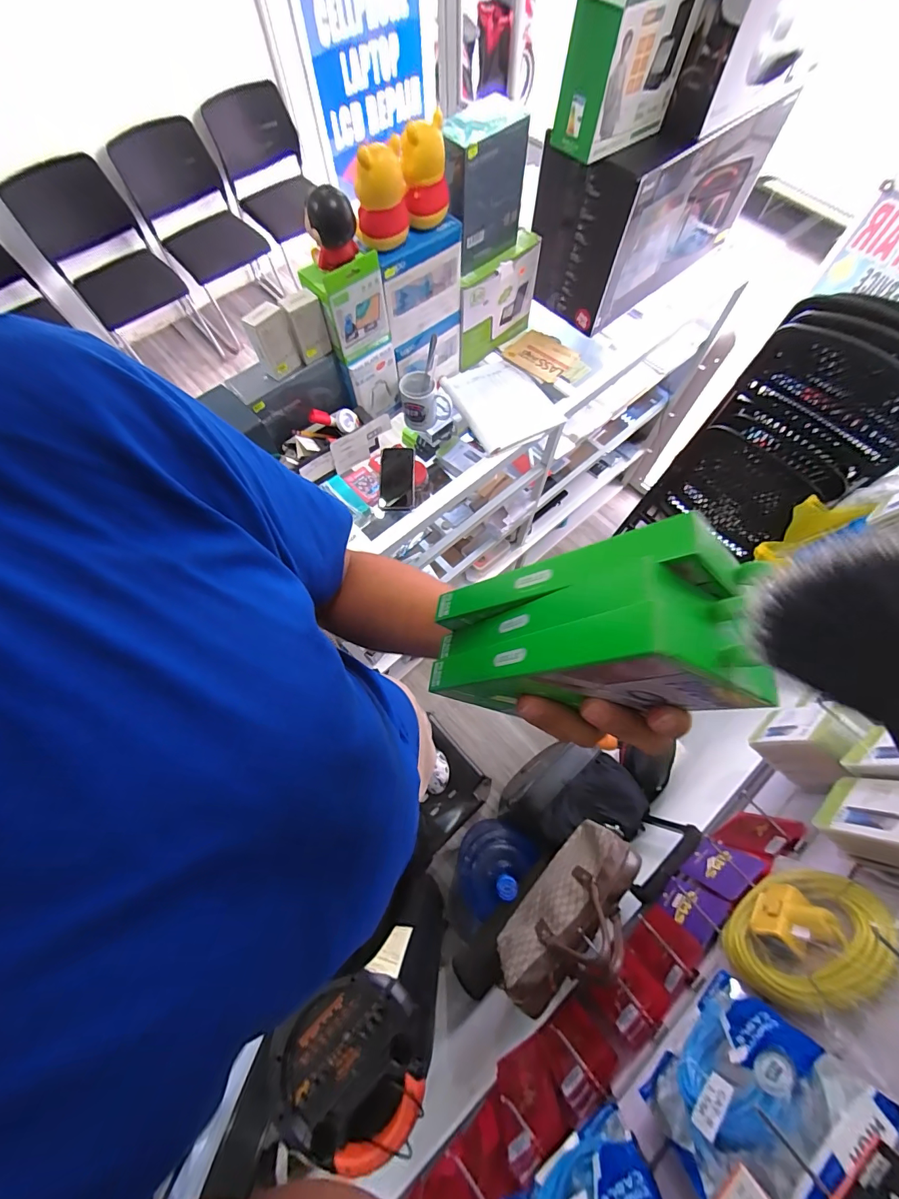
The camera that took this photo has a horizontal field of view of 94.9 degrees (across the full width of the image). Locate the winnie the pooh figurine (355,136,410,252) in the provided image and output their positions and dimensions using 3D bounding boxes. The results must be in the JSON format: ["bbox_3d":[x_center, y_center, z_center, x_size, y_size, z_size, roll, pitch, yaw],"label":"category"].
[{"bbox_3d":[-0.110,-0.630,0.653,0.084,0.125,0.065,-5,68,-1],"label":"winnie the pooh figurine"}]

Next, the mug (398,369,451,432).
[{"bbox_3d":[-0.057,-0.454,0.949,0.104,0.092,0.087,-10,68,-3],"label":"mug"}]

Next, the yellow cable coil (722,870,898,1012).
[{"bbox_3d":[0.433,0.410,0.512,0.170,0.201,0.034,-39,72,-13],"label":"yellow cable coil"}]

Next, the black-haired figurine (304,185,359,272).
[{"bbox_3d":[-0.182,-0.571,0.638,0.076,0.091,0.067,-15,69,-5],"label":"black-haired figurine"}]

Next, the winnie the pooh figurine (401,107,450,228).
[{"bbox_3d":[-0.039,-0.711,0.686,0.072,0.125,0.072,-1,68,1],"label":"winnie the pooh figurine"}]

